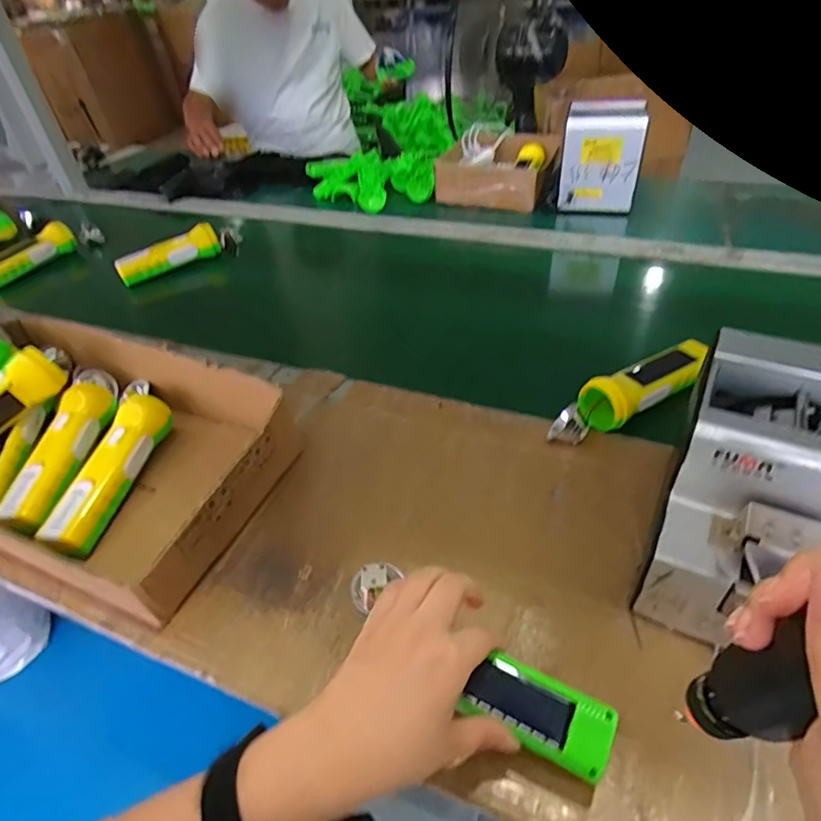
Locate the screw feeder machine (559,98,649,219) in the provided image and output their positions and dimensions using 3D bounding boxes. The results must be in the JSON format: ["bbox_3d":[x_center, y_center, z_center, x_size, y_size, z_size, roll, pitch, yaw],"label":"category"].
[{"bbox_3d":[0.324,-0.438,0.899,0.125,0.140,0.115,5,44,13],"label":"screw feeder machine"}]

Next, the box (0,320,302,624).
[{"bbox_3d":[-0.333,0.029,0.516,0.401,0.107,0.226,13,46,20],"label":"box"}]

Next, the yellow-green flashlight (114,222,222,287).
[{"bbox_3d":[-0.408,-0.264,0.888,0.168,0.048,0.050,-22,45,-16],"label":"yellow-green flashlight"}]

